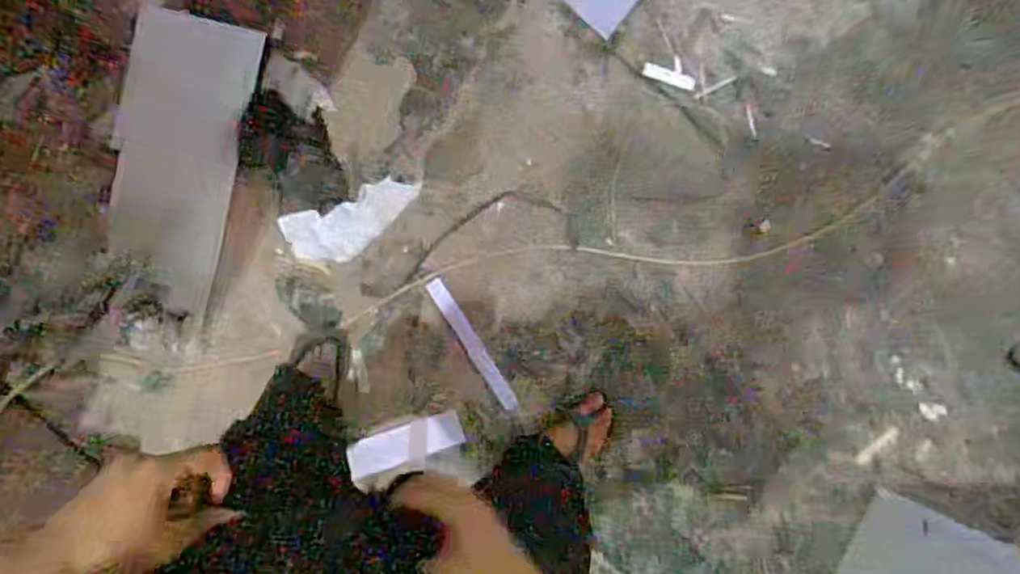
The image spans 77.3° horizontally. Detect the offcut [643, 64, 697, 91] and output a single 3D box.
[{"bbox_3d":[0.340,-0.449,1.356,0.115,0.014,0.028,20,92,7],"label":"offcut"}]

